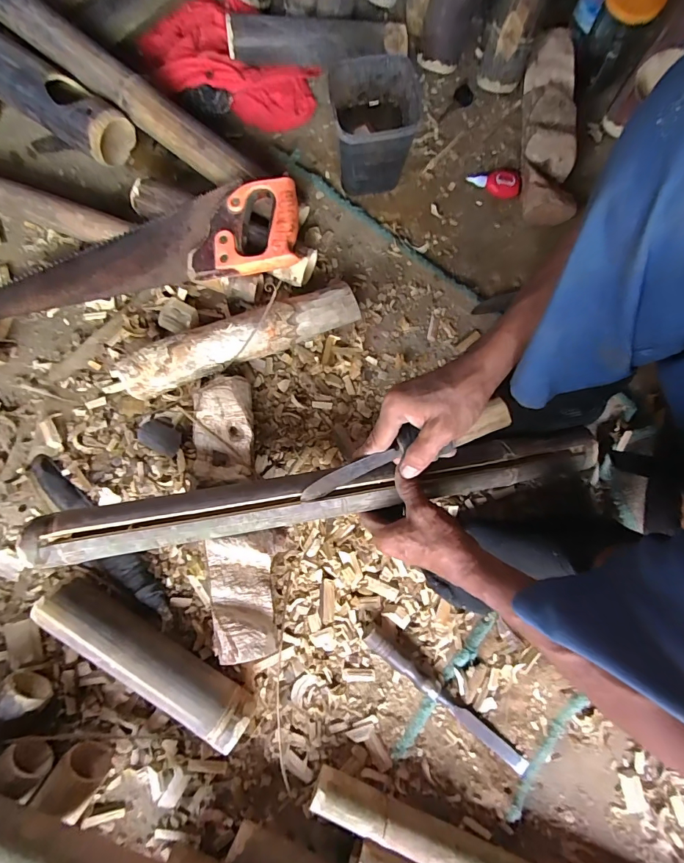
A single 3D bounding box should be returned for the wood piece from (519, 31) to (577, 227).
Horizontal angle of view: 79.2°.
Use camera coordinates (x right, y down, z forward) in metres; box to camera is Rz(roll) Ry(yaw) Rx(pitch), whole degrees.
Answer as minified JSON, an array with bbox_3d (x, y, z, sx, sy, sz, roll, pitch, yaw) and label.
[{"bbox_3d":[0.314,-0.462,0.639,0.077,0.069,0.295,4,78,0],"label":"wood piece"}]

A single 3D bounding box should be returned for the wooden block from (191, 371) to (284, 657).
[{"bbox_3d":[-0.128,0.096,0.515,0.087,0.059,0.334,-10,79,-3],"label":"wooden block"}]

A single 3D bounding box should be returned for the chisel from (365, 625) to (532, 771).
[{"bbox_3d":[0.123,0.322,0.494,0.238,0.025,0.021,40,81,7],"label":"chisel"}]

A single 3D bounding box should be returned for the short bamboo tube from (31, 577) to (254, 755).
[{"bbox_3d":[-0.225,0.263,0.480,0.270,0.062,0.056,32,80,5],"label":"short bamboo tube"}]

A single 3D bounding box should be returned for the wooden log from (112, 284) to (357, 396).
[{"bbox_3d":[-0.131,-0.121,0.557,0.319,0.062,0.057,-21,80,-5],"label":"wooden log"}]

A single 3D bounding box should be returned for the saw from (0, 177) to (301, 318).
[{"bbox_3d":[-0.301,-0.245,0.566,0.491,0.020,0.120,-8,86,7],"label":"saw"}]

